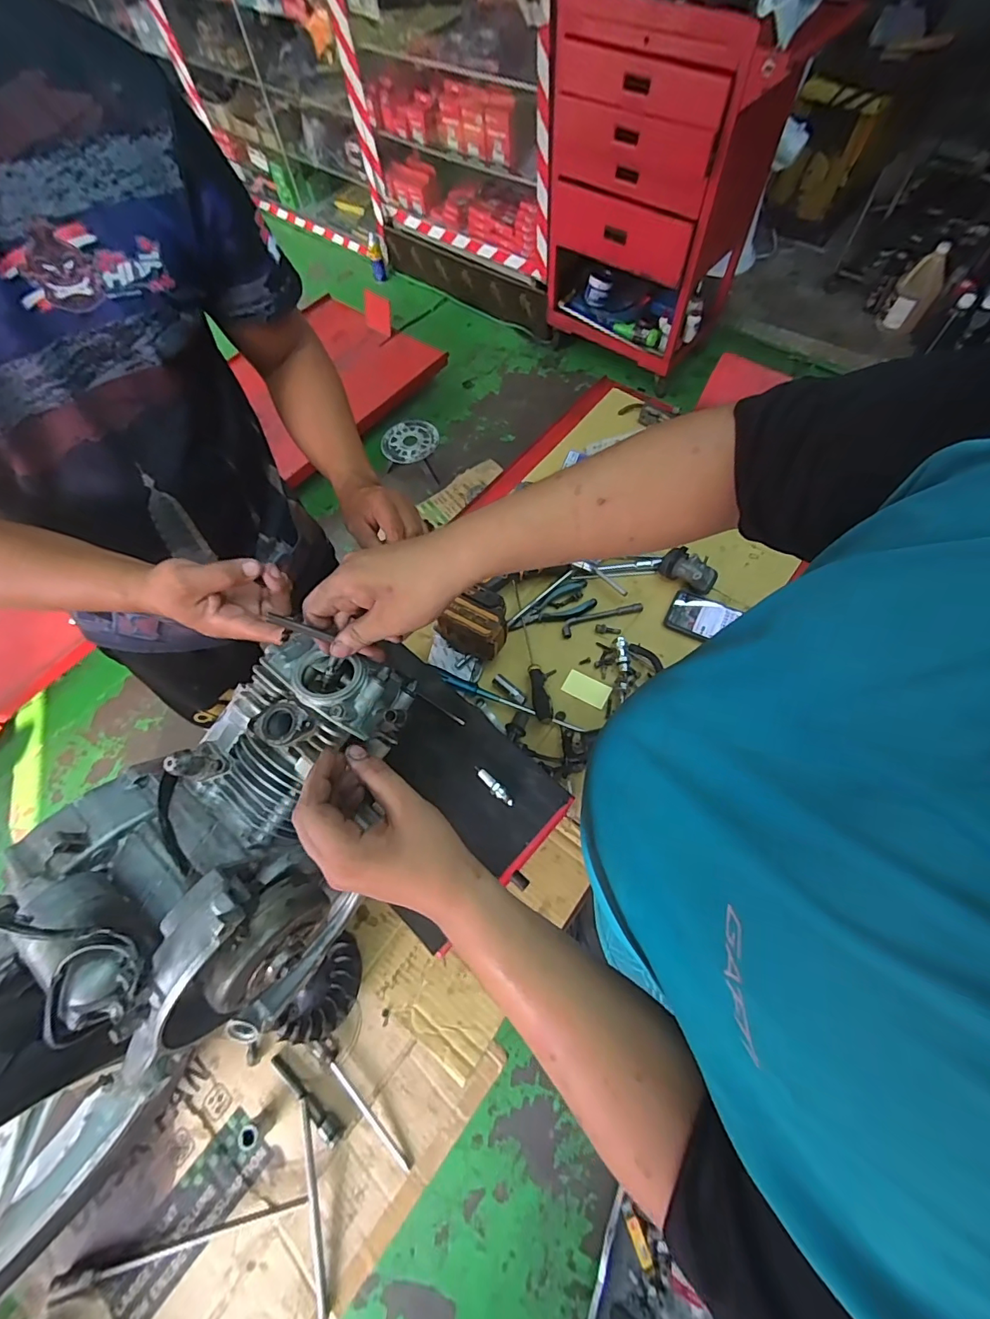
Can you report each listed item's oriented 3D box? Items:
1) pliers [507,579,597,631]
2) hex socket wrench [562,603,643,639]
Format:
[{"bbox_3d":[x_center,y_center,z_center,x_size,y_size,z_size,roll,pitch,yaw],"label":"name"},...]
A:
[{"bbox_3d":[0.098,-0.084,0.843,0.154,0.017,0.065,-29,67,-10],"label":"pliers"},{"bbox_3d":[0.183,-0.075,0.841,0.146,0.010,0.033,-19,65,-5],"label":"hex socket wrench"}]

